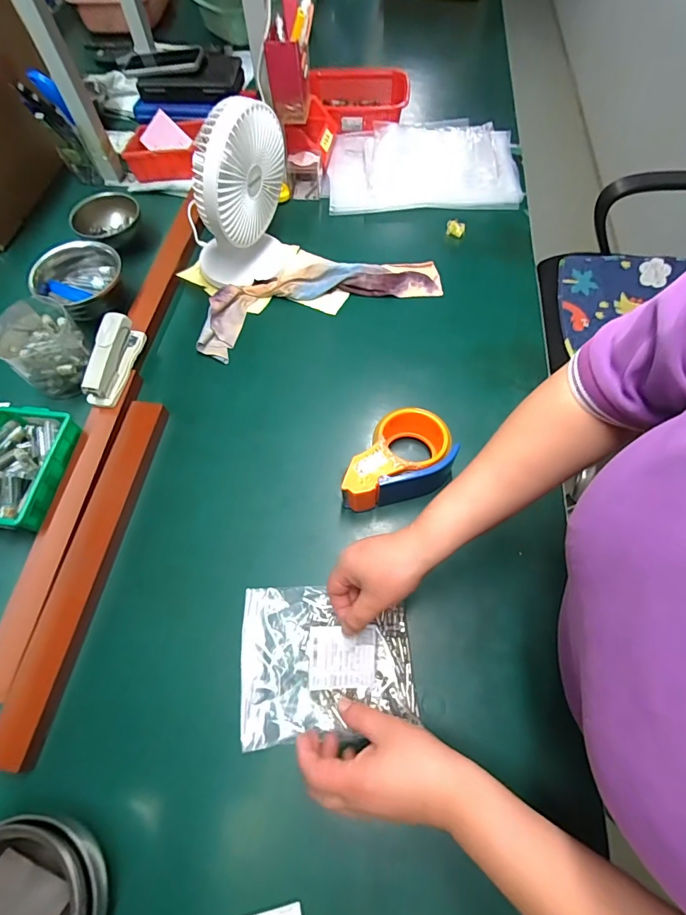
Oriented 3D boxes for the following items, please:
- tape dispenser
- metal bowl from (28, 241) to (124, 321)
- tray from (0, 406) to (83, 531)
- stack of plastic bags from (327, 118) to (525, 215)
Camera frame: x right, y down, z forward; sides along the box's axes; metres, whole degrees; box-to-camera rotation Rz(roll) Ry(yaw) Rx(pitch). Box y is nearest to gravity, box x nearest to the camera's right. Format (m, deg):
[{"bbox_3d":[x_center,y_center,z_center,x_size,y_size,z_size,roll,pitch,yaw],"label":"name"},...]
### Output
[{"bbox_3d":[0.070,0.013,0.507,0.094,0.071,0.143,31,68,16],"label":"tape dispenser"},{"bbox_3d":[-0.381,-0.256,0.641,0.114,0.080,0.114,-1,63,1],"label":"metal bowl"},{"bbox_3d":[-0.384,0.015,0.516,0.098,0.052,0.146,8,64,5],"label":"tray"},{"bbox_3d":[0.146,-0.534,0.783,0.335,0.044,0.213,2,63,2],"label":"stack of plastic bags"}]

